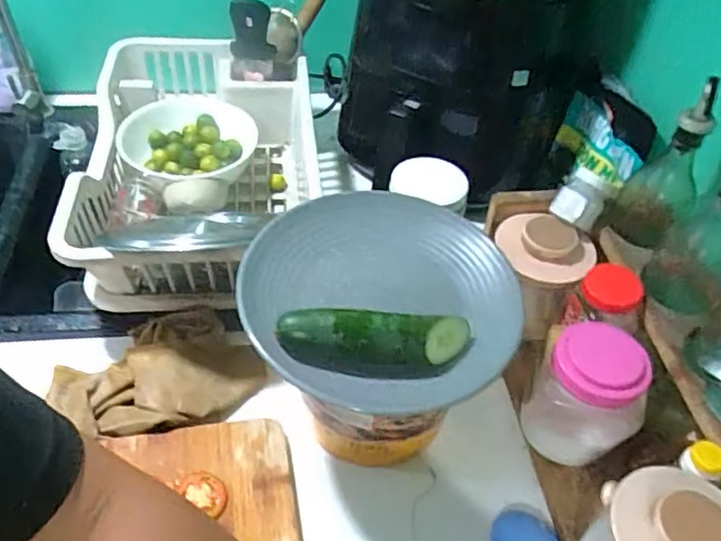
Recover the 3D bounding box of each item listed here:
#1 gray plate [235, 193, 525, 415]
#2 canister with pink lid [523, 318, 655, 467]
[{"bbox_3d":[0.016,0.020,0.535,0.236,0.048,0.234,3,41,-3],"label":"gray plate"},{"bbox_3d":[0.211,0.117,0.573,0.091,0.116,0.081,26,49,18],"label":"canister with pink lid"}]

